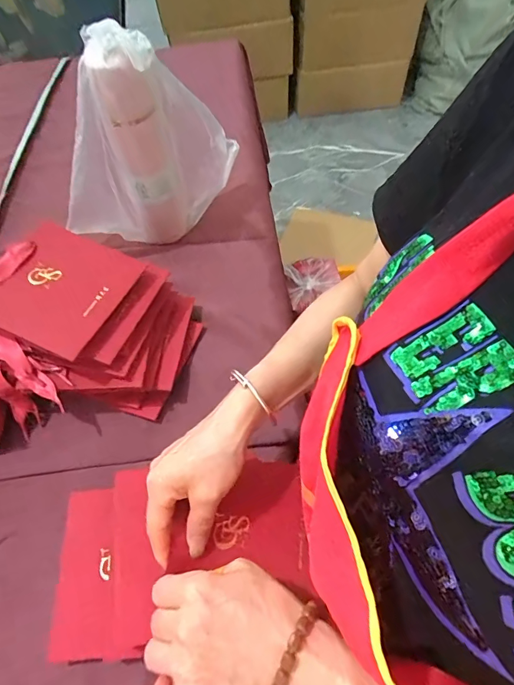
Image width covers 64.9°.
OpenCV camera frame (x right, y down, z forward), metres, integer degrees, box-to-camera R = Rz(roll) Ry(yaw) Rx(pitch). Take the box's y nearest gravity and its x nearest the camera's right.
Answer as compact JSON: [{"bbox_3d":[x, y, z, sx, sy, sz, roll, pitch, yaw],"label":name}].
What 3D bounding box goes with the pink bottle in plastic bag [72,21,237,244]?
[{"bbox_3d":[-0.144,-0.244,0.517,0.232,0.264,0.113,-10,59,-3],"label":"pink bottle in plastic bag"}]

